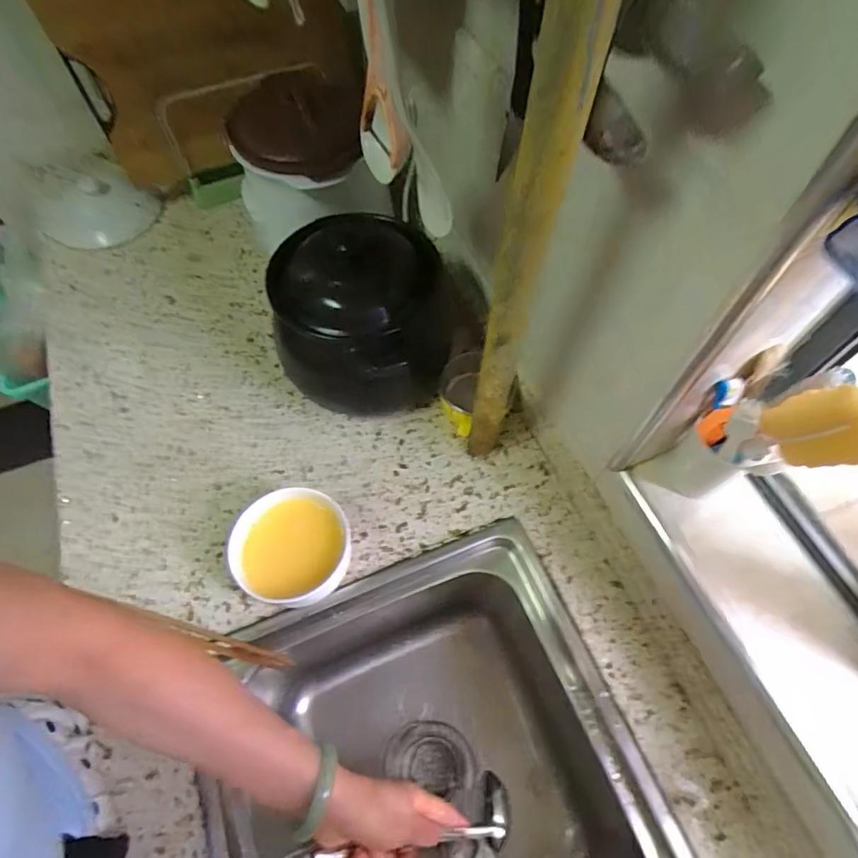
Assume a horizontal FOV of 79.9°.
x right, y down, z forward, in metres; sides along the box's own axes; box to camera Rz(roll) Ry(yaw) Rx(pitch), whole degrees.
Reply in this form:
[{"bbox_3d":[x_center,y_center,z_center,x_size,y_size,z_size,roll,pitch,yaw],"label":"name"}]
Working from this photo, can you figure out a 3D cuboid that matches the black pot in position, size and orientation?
[{"bbox_3d":[-0.083,-0.142,0.646,0.193,0.190,0.175,-7,61,-3],"label":"black pot"}]

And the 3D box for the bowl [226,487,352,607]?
[{"bbox_3d":[-0.151,0.131,0.568,0.123,0.061,0.110,-4,61,-1],"label":"bowl"}]

